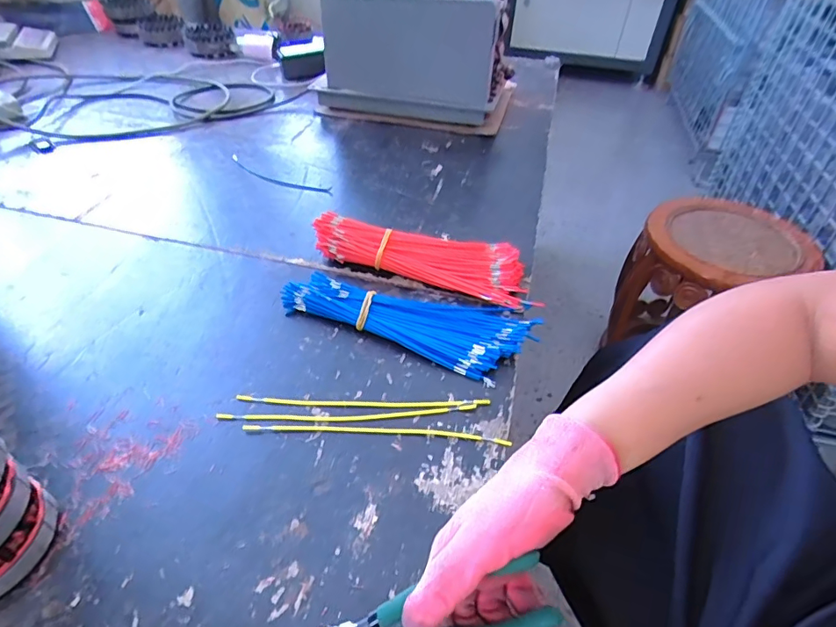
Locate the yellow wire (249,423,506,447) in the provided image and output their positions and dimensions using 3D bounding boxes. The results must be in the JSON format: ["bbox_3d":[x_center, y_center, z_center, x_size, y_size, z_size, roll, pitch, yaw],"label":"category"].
[{"bbox_3d":[-0.036,0.102,0.427,0.229,0.006,0.011,4,43,2],"label":"yellow wire"}]

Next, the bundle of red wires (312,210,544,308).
[{"bbox_3d":[0.003,-0.068,0.580,0.255,0.042,0.062,15,45,12],"label":"bundle of red wires"}]

